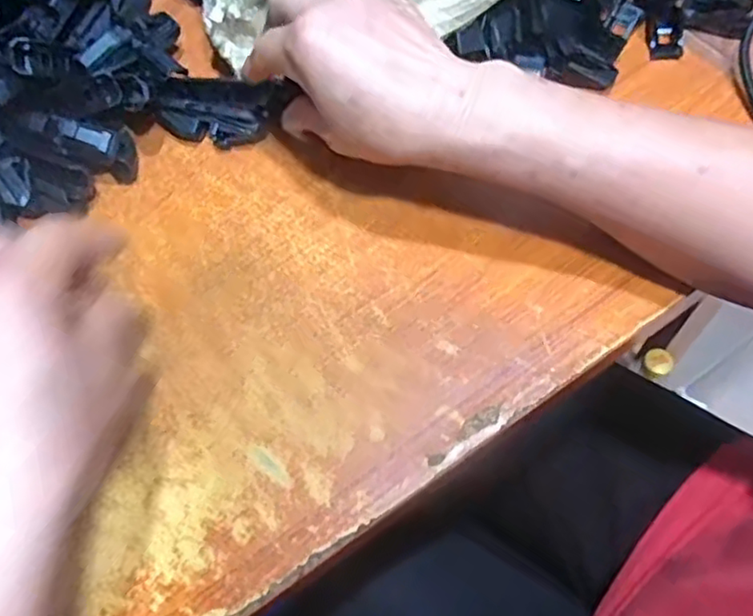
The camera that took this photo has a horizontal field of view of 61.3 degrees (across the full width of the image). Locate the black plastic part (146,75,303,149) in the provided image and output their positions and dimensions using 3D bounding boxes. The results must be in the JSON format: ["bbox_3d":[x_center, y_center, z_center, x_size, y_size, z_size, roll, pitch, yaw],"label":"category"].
[{"bbox_3d":[-0.101,-0.125,0.403,0.093,0.020,0.039,7,69,12],"label":"black plastic part"}]

